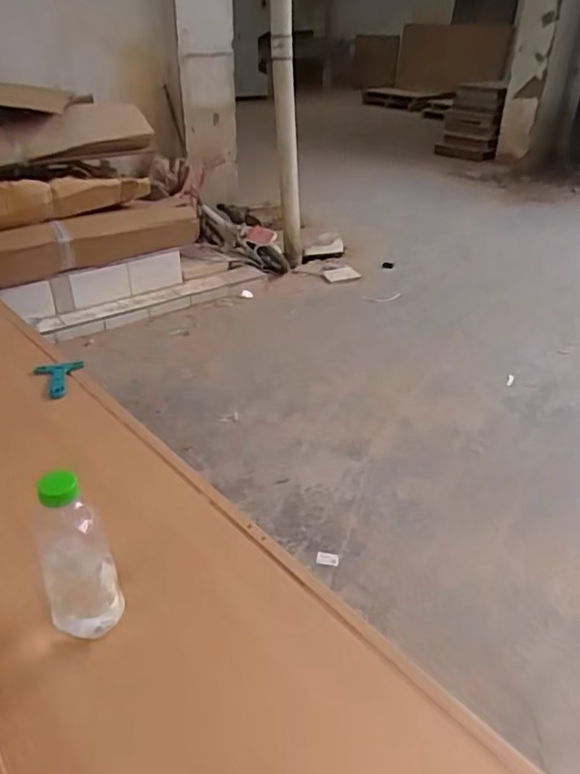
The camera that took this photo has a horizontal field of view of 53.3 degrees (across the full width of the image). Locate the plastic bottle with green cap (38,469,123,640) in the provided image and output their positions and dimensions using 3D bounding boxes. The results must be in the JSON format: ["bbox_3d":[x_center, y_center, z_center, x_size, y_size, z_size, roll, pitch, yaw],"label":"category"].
[{"bbox_3d":[-0.249,0.188,0.661,0.078,0.211,0.075,-15,35,-24],"label":"plastic bottle with green cap"}]

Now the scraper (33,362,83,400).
[{"bbox_3d":[-0.478,-0.015,1.191,0.095,0.021,0.110,-7,33,-13],"label":"scraper"}]

